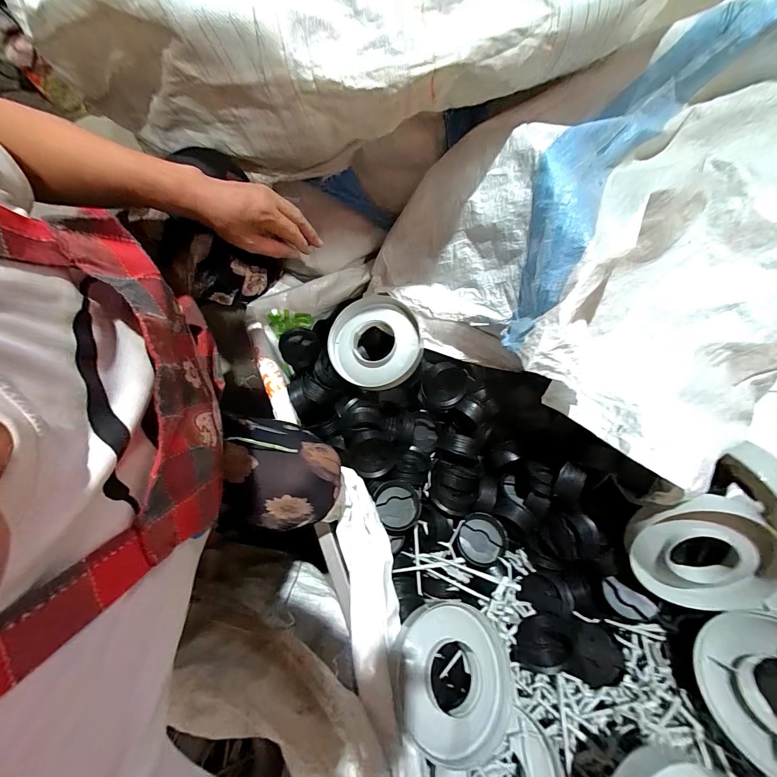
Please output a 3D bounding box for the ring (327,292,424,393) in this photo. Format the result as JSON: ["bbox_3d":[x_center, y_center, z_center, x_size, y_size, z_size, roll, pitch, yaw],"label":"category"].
[{"bbox_3d":[-0.019,-0.077,0.572,0.155,0.062,0.151,0,102,2],"label":"ring"}]

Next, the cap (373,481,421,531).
[{"bbox_3d":[0.013,0.191,0.547,0.073,0.033,0.073,4,68,-9],"label":"cap"}]

